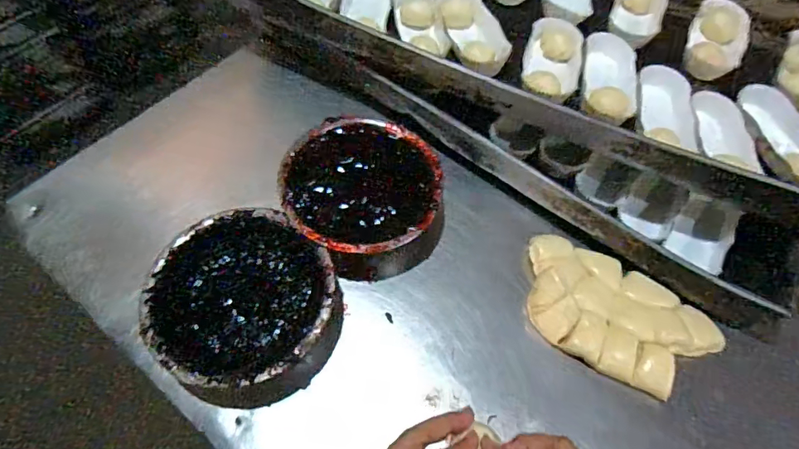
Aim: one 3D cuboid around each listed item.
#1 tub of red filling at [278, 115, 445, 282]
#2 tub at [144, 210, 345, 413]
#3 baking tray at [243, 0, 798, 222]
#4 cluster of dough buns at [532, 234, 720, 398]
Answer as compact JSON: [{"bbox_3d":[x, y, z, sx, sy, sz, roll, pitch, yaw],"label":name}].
[{"bbox_3d":[-0.043,-0.033,0.572,0.176,0.077,0.189,1,60,-2],"label":"tub of red filling"},{"bbox_3d":[-0.158,0.084,0.501,0.180,0.073,0.179,1,60,-2],"label":"tub"},{"bbox_3d":[0.218,-0.318,0.683,0.805,0.086,0.440,23,62,9],"label":"baking tray"},{"bbox_3d":[0.246,0.101,0.533,0.225,0.032,0.140,23,61,11],"label":"cluster of dough buns"}]

